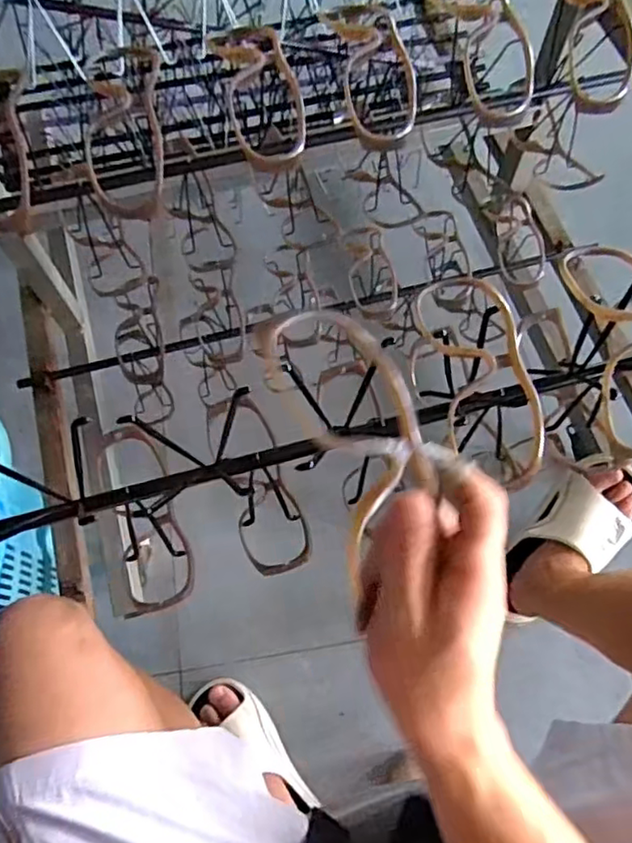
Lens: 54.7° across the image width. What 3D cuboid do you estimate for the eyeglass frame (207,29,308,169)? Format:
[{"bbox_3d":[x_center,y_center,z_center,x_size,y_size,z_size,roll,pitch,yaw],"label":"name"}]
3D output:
[{"bbox_3d":[-0.039,-0.238,0.453,0.054,0.020,0.102,-16,95,-7],"label":"eyeglass frame"}]

